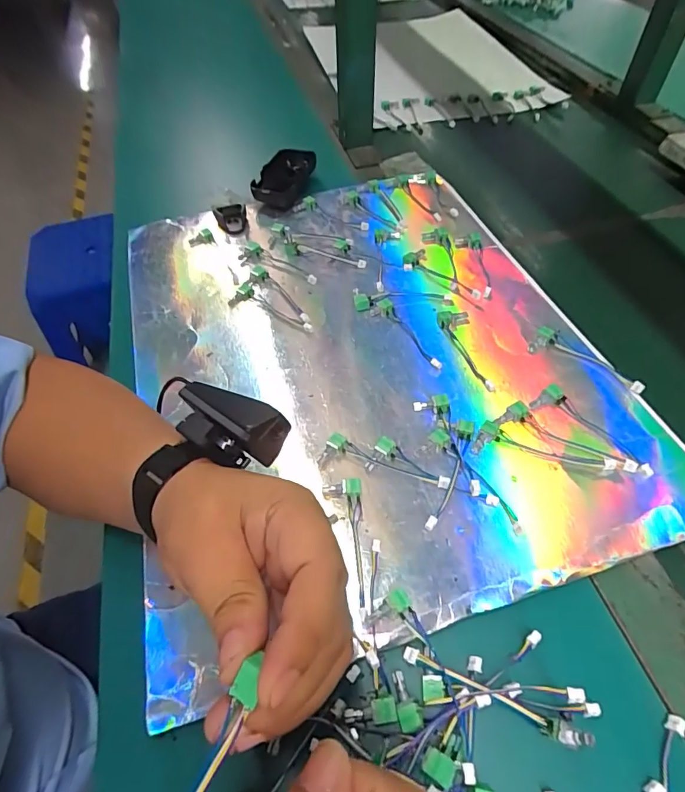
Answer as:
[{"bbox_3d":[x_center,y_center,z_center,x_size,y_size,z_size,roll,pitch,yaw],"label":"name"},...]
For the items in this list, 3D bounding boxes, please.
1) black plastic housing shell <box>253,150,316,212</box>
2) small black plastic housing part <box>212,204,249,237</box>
[{"bbox_3d":[-0.070,-0.274,0.573,0.060,0.034,0.103,6,54,6],"label":"black plastic housing shell"},{"bbox_3d":[-0.130,-0.206,0.536,0.037,0.021,0.035,-9,54,-5],"label":"small black plastic housing part"}]

